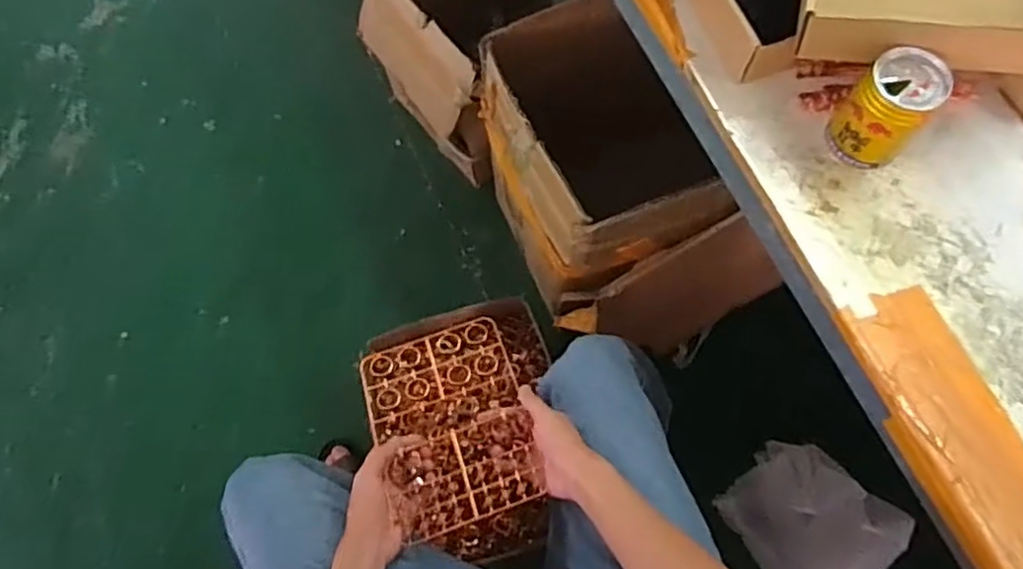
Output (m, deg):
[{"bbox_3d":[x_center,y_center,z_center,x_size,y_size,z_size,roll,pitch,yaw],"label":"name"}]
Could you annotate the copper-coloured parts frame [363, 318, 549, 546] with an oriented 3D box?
[{"bbox_3d":[-0.064,0.145,0.709,0.155,0.015,0.215,-20,56,-4],"label":"copper-coloured parts frame"}]

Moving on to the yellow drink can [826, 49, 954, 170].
[{"bbox_3d":[0.315,-0.145,0.559,0.064,0.090,0.060,-1,71,2],"label":"yellow drink can"}]

